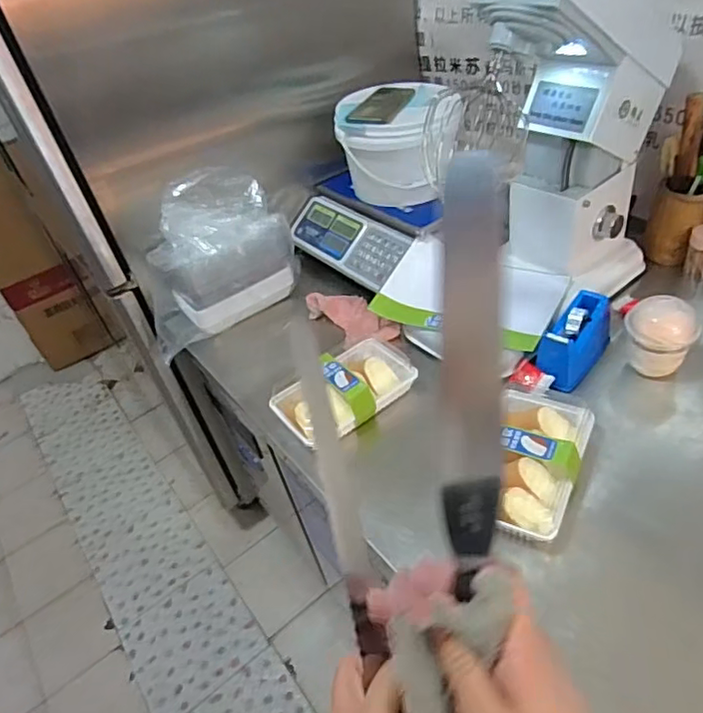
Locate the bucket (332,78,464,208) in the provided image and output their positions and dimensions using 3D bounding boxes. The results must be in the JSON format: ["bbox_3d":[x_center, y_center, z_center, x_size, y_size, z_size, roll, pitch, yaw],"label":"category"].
[{"bbox_3d":[0.080,-0.391,1.025,0.199,0.171,0.195,-6,41,6],"label":"bucket"}]

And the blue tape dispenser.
[{"bbox_3d":[0.326,-0.024,0.820,0.060,0.085,0.136,27,54,35],"label":"blue tape dispenser"}]

